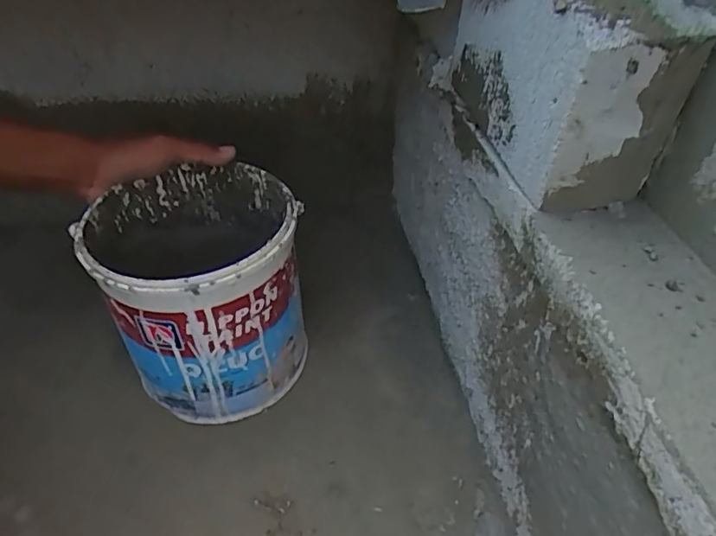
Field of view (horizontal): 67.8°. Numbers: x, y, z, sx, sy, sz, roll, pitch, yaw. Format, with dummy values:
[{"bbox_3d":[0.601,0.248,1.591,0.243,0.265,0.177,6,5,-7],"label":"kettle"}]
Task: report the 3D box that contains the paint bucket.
[{"bbox_3d":[-0.145,0.023,0.516,0.170,0.181,0.176,0,40,0],"label":"paint bucket"}]

